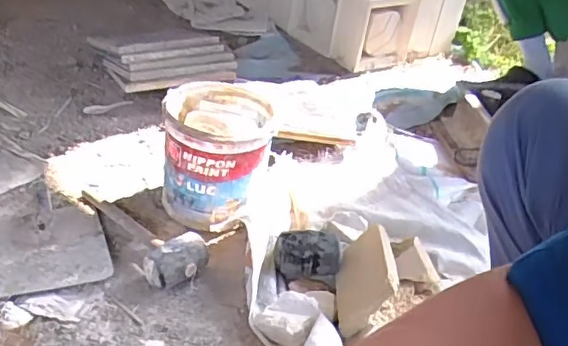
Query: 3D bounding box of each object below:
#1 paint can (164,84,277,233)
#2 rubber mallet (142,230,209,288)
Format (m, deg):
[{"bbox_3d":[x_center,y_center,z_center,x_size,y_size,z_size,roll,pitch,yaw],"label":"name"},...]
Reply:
[{"bbox_3d":[-0.115,-0.030,0.964,0.174,0.182,0.181,2,34,-6],"label":"paint can"},{"bbox_3d":[-0.159,0.135,0.838,0.059,0.066,0.090,26,38,26],"label":"rubber mallet"}]

